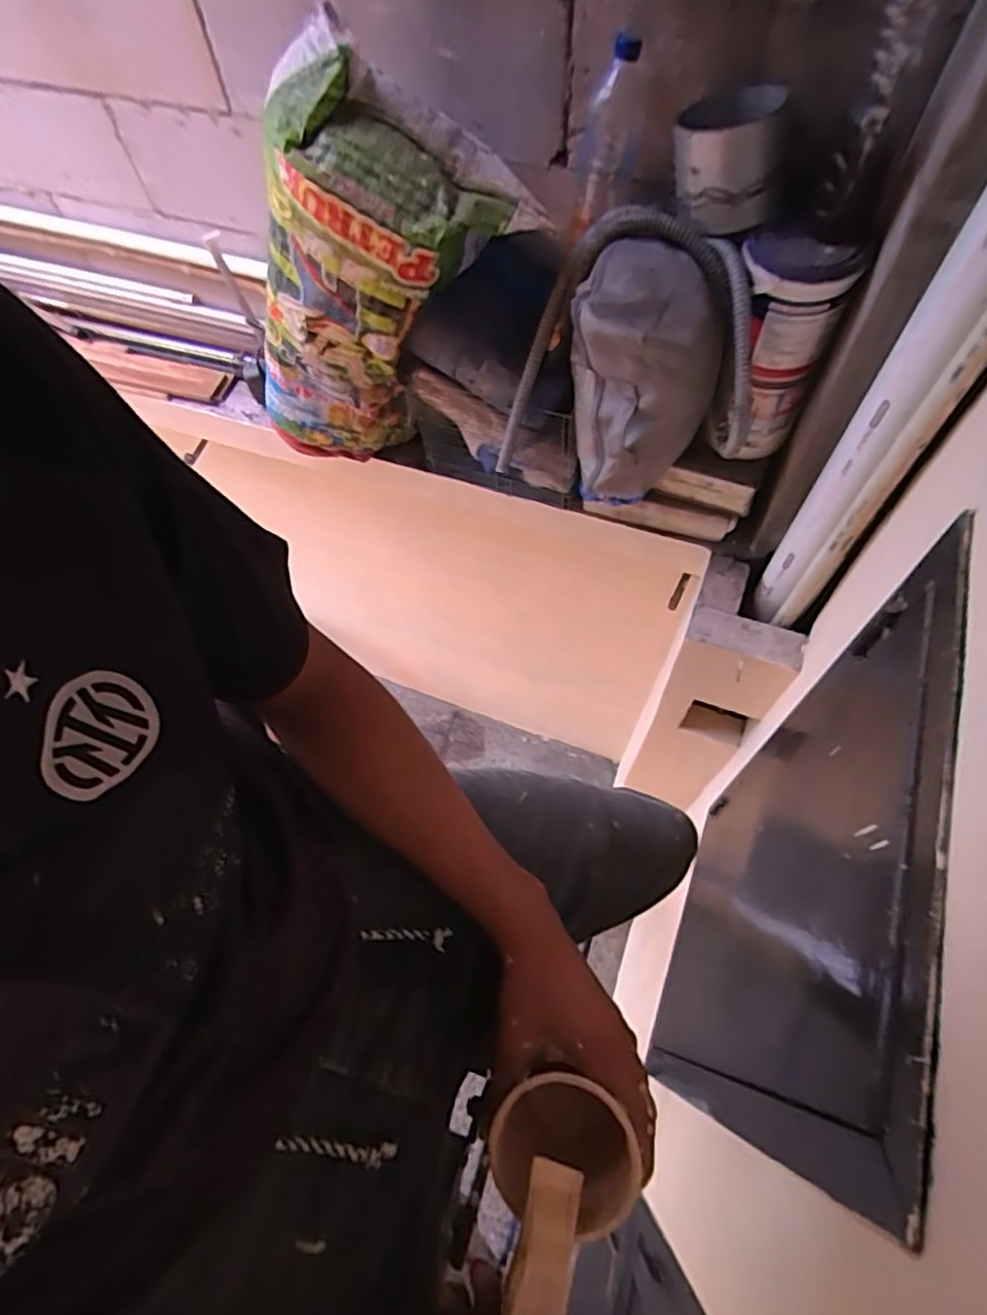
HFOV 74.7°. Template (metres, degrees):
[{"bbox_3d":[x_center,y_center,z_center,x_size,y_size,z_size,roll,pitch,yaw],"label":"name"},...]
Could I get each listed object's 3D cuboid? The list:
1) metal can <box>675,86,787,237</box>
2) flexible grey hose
[{"bbox_3d":[0.296,-0.646,0.837,0.124,0.120,0.124,8,63,8],"label":"metal can"},{"bbox_3d":[0.217,-0.451,1.004,0.387,0.360,0.175,20,65,14],"label":"flexible grey hose"}]

